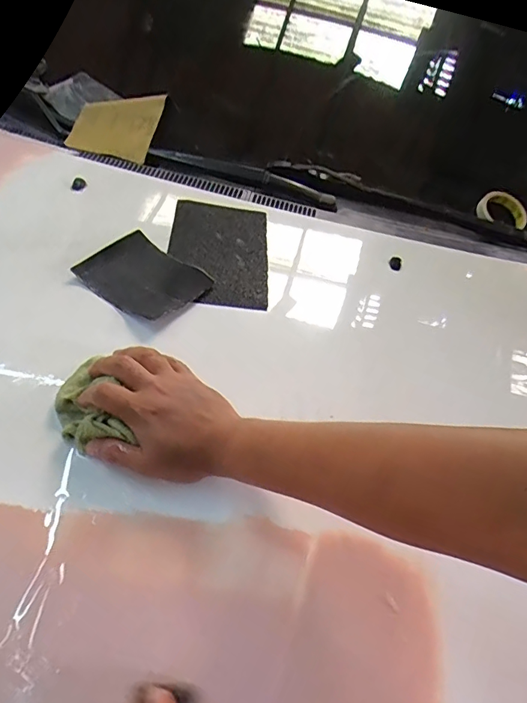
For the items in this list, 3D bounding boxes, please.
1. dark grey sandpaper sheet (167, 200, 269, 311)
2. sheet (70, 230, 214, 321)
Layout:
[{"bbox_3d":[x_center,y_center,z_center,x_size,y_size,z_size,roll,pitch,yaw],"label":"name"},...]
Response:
[{"bbox_3d":[-0.062,-0.146,0.661,0.136,0.009,0.227,6,49,-9],"label":"dark grey sandpaper sheet"},{"bbox_3d":[-0.150,-0.098,0.592,0.138,0.024,0.120,29,40,21],"label":"sheet"}]

